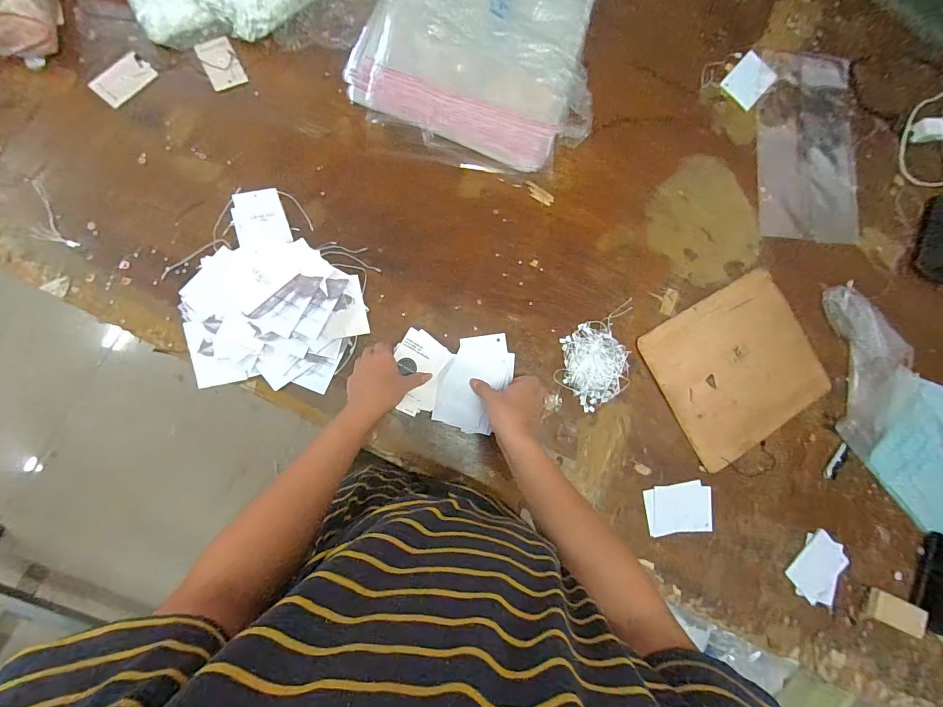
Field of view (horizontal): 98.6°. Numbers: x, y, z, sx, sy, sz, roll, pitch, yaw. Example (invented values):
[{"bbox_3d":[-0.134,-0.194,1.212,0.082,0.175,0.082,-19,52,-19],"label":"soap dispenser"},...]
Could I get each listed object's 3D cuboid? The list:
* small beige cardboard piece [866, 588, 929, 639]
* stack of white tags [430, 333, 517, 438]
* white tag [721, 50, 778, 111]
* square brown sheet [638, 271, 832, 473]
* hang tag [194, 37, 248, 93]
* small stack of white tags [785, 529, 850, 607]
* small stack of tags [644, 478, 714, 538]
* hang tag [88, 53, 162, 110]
[{"bbox_3d":[0.696,0.424,0.663,0.103,0.016,0.046,24,82,-5],"label":"small beige cardboard piece"},{"bbox_3d":[0.006,0.039,0.606,0.095,0.016,0.150,26,82,-4],"label":"stack of white tags"},{"bbox_3d":[0.509,-0.500,0.743,0.072,0.006,0.104,43,81,-2],"label":"white tag"},{"bbox_3d":[0.453,0.024,0.681,0.281,0.007,0.249,-28,89,-9],"label":"square brown sheet"},{"bbox_3d":[-0.377,-0.438,0.612,0.050,0.004,0.075,-26,92,-9],"label":"hang tag"},{"bbox_3d":[0.574,0.355,0.668,0.088,0.009,0.107,36,82,-3],"label":"small stack of white tags"},{"bbox_3d":[0.331,0.247,0.645,0.110,0.007,0.074,-5,86,-8],"label":"small stack of tags"},{"bbox_3d":[-0.506,-0.399,0.590,0.049,0.004,0.081,39,79,-7],"label":"hang tag"}]

